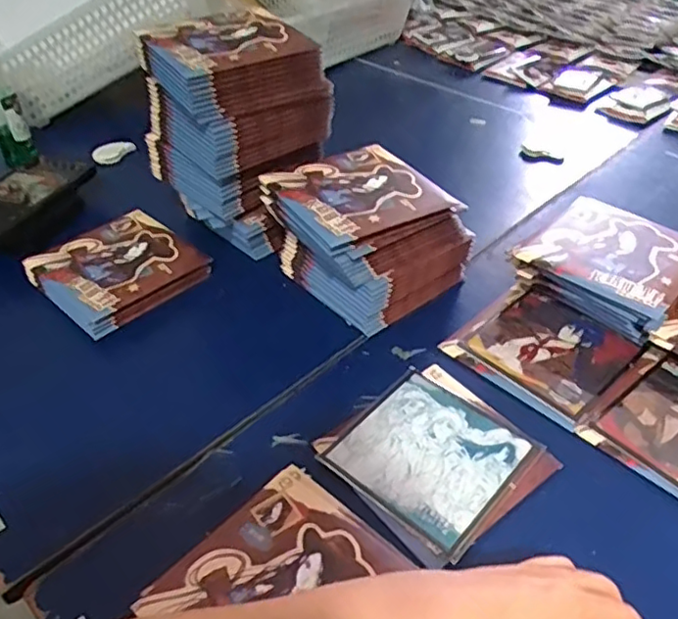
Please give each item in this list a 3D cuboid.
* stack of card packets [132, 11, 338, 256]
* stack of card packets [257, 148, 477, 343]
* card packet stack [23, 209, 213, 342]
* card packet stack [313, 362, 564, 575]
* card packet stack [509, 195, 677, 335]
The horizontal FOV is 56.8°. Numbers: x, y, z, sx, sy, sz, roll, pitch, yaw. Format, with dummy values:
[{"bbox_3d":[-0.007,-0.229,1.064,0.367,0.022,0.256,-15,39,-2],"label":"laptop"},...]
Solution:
[{"bbox_3d":[-0.092,-0.160,0.561,0.116,0.167,0.122,-28,48,-27],"label":"stack of card packets"},{"bbox_3d":[0.025,-0.065,0.529,0.137,0.096,0.125,-24,46,-23],"label":"stack of card packets"},{"bbox_3d":[-0.197,-0.040,0.555,0.121,0.023,0.112,-32,50,-29],"label":"card packet stack"},{"bbox_3d":[0.064,0.096,0.417,0.118,0.005,0.117,-30,49,-28],"label":"card packet stack"},{"bbox_3d":[0.217,-0.031,0.516,0.125,0.052,0.113,33,52,32],"label":"card packet stack"}]

